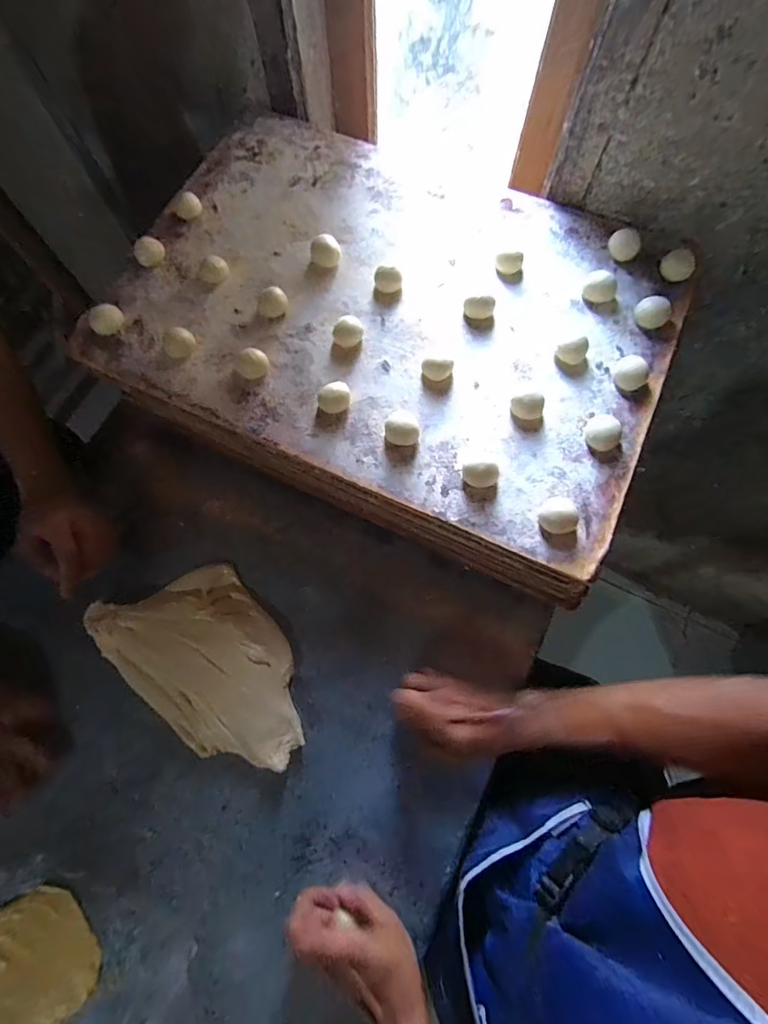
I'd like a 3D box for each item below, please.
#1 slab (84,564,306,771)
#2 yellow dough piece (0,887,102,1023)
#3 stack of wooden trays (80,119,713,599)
[{"bbox_3d":[-0.187,0.165,0.499,0.261,0.039,0.157,40,78,12],"label":"slab"},{"bbox_3d":[-0.333,0.427,0.425,0.112,0.008,0.109,-38,76,-10],"label":"yellow dough piece"},{"bbox_3d":[0.005,-0.219,0.536,0.577,0.106,0.430,22,75,7],"label":"stack of wooden trays"}]

